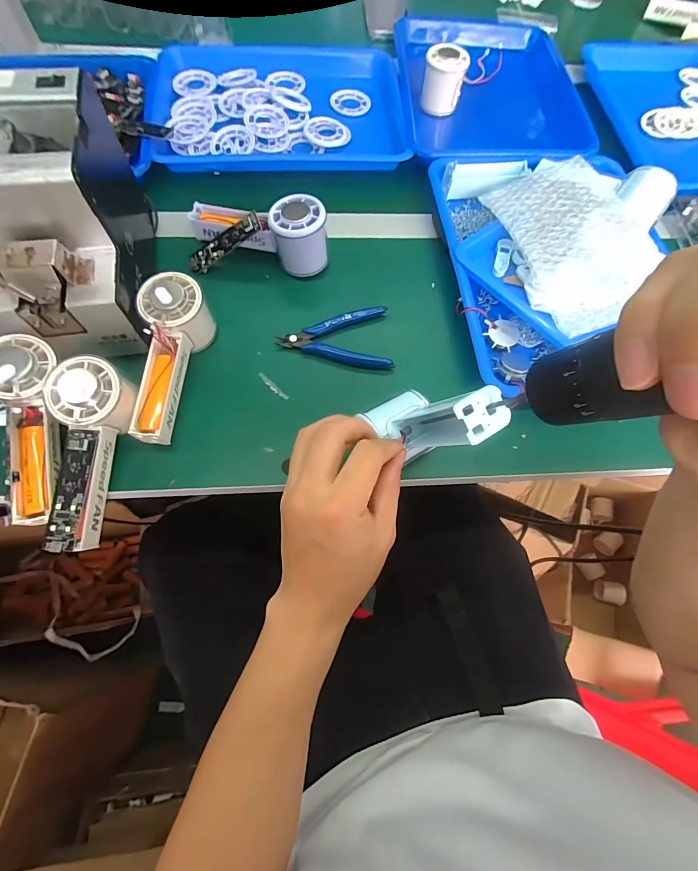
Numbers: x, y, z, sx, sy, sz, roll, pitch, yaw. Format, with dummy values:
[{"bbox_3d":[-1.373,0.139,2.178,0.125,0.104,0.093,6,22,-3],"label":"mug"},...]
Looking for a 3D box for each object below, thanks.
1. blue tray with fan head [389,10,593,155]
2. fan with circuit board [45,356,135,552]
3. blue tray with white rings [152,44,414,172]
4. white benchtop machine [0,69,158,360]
[{"bbox_3d":[0.201,-0.523,0.575,0.249,0.101,0.335,-1,68,-3],"label":"blue tray with fan head"},{"bbox_3d":[-0.209,0.014,0.316,0.054,0.042,0.150,3,86,-2],"label":"fan with circuit board"},{"bbox_3d":[-0.092,-0.475,0.548,0.330,0.029,0.275,-5,68,-5],"label":"blue tray with white rings"},{"bbox_3d":[-0.262,-0.182,0.340,0.128,0.145,0.186,-5,68,-5],"label":"white benchtop machine"}]

